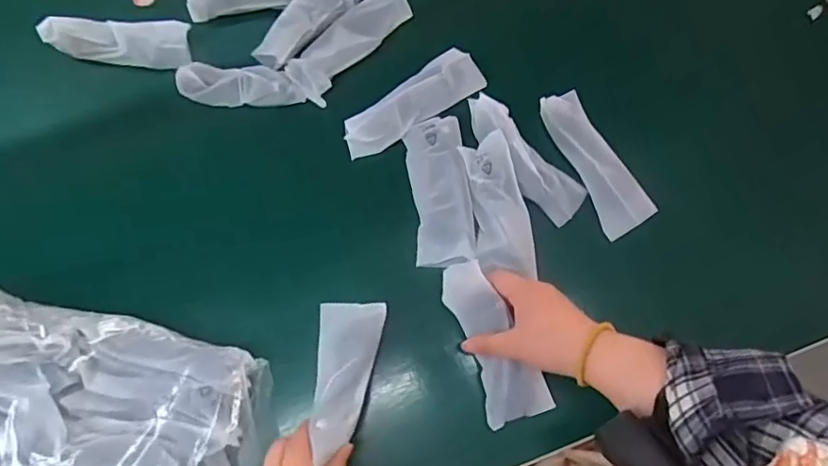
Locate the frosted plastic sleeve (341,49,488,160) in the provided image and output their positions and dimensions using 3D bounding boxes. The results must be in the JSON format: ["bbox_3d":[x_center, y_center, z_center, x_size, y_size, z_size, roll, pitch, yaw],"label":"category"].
[{"bbox_3d":[-0.004,-0.132,0.549,0.148,0.021,0.051,-30,78,-6],"label":"frosted plastic sleeve"}]

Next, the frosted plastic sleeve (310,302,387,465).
[{"bbox_3d":[-0.063,0.125,0.482,0.057,0.022,0.136,6,56,2],"label":"frosted plastic sleeve"}]

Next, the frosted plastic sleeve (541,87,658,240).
[{"bbox_3d":[0.173,-0.070,0.536,0.043,0.017,0.149,-26,78,-5],"label":"frosted plastic sleeve"}]

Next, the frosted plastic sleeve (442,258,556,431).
[{"bbox_3d":[0.069,0.096,0.490,0.057,0.018,0.146,-24,87,-5],"label":"frosted plastic sleeve"}]

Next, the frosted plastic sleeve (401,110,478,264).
[{"bbox_3d":[0.026,-0.040,0.536,0.056,0.021,0.141,-6,77,-1],"label":"frosted plastic sleeve"}]

